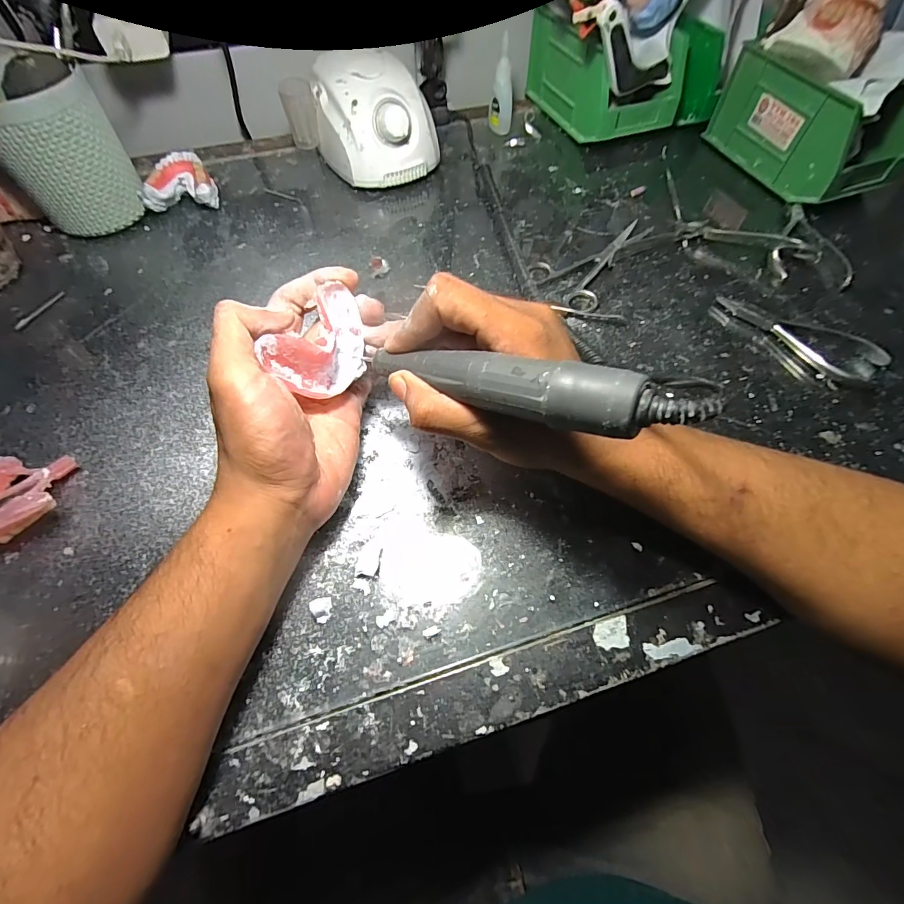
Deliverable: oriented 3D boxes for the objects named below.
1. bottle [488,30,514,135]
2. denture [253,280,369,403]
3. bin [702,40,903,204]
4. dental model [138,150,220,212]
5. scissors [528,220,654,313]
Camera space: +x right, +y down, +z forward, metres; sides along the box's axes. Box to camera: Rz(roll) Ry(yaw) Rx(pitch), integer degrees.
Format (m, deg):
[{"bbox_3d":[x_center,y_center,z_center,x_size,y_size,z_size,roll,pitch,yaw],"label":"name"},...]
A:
[{"bbox_3d":[0.056,-0.401,0.480,0.025,0.083,0.019,1,60,0],"label":"bottle"},{"bbox_3d":[-0.073,-0.058,0.247,0.028,0.045,0.064,33,65,17],"label":"denture"},{"bbox_3d":[0.367,-0.334,0.443,0.099,0.083,0.172,-18,62,-10],"label":"bin"},{"bbox_3d":[-0.266,-0.263,0.428,0.062,0.034,0.052,-9,61,-5],"label":"dental model"},{"bbox_3d":[0.124,-0.177,0.393,0.066,0.008,0.141,33,65,17],"label":"scissors"}]

